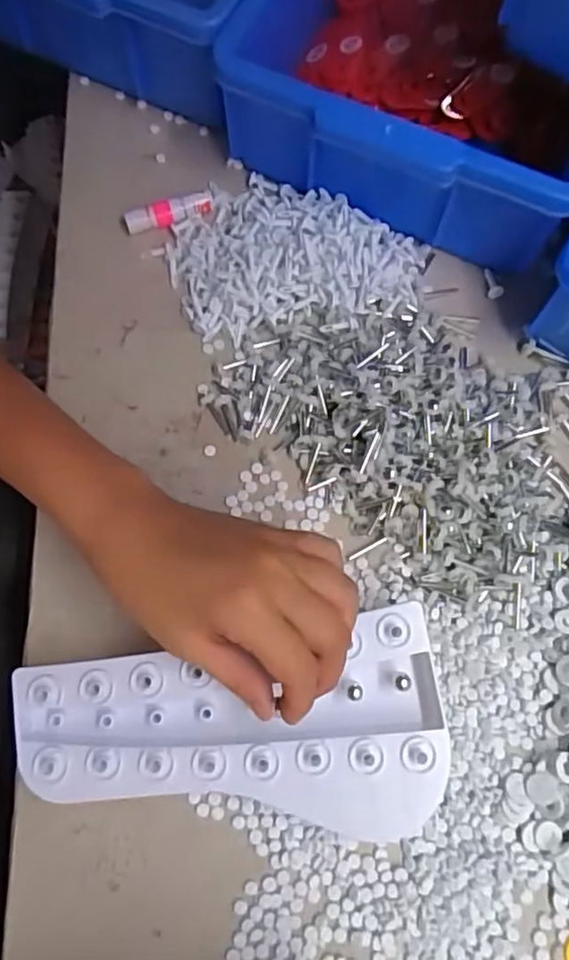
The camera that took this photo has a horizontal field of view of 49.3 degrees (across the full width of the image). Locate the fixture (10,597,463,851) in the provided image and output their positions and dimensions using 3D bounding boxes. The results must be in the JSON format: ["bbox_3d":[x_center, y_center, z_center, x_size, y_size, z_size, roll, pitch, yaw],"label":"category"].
[{"bbox_3d":[-0.029,0.132,0.346,0.230,0.030,0.111,1,75,-1],"label":"fixture"}]

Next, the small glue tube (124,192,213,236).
[{"bbox_3d":[-0.084,-0.194,0.453,0.064,0.017,0.015,-17,75,-3],"label":"small glue tube"}]

